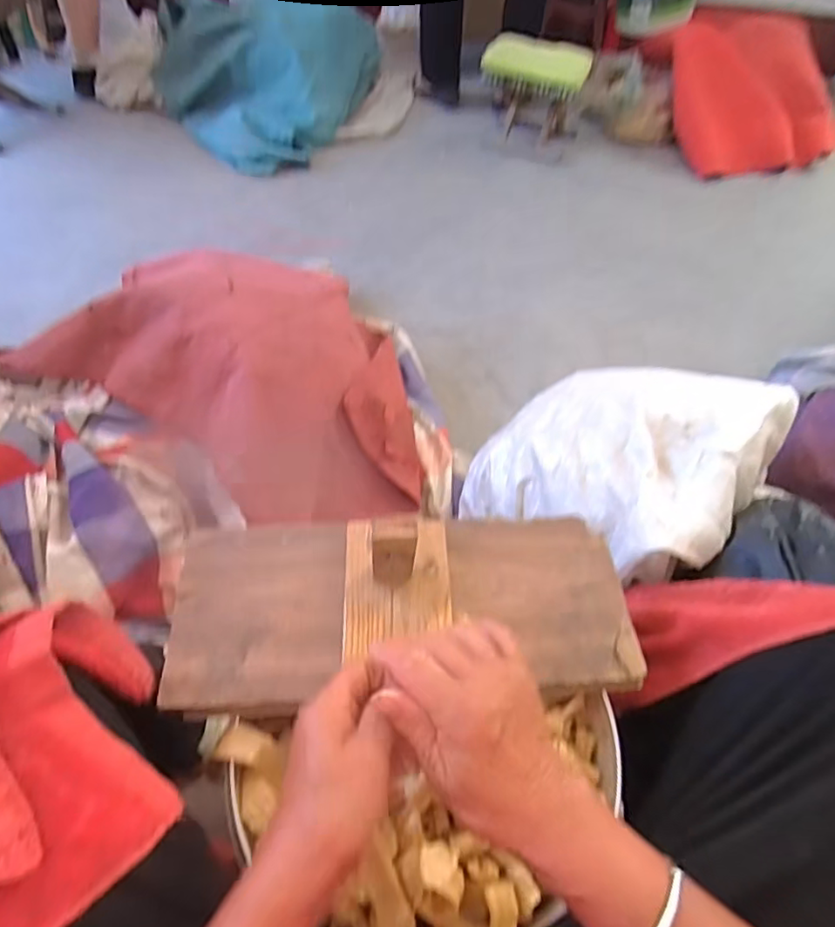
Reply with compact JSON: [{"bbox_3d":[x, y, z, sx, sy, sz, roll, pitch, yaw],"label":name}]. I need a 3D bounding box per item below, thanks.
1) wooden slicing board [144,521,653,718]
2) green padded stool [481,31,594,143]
[{"bbox_3d":[-0.012,0.116,0.498,0.384,0.033,0.158,-2,54,-5],"label":"wooden slicing board"},{"bbox_3d":[0.325,-1.058,1.627,0.273,0.184,0.212,13,54,6],"label":"green padded stool"}]

